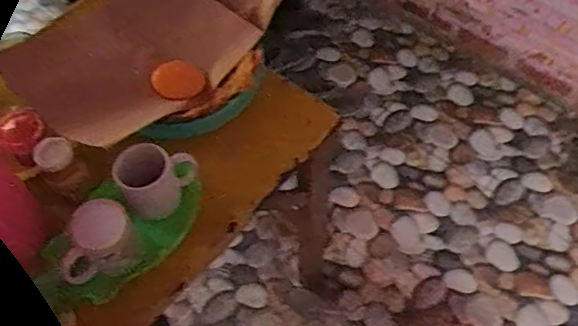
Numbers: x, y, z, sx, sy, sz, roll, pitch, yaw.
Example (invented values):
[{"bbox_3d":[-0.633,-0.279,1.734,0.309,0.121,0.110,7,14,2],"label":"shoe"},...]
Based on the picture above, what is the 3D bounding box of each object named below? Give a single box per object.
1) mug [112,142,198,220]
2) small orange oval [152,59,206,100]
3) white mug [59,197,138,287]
[{"bbox_3d":[-0.207,0.023,0.888,0.088,0.082,0.111,29,64,19],"label":"mug"},{"bbox_3d":[-0.207,-0.156,1.084,0.090,0.074,0.021,-20,24,3],"label":"small orange oval"},{"bbox_3d":[-0.269,0.121,0.832,0.083,0.102,0.114,22,63,16],"label":"white mug"}]

